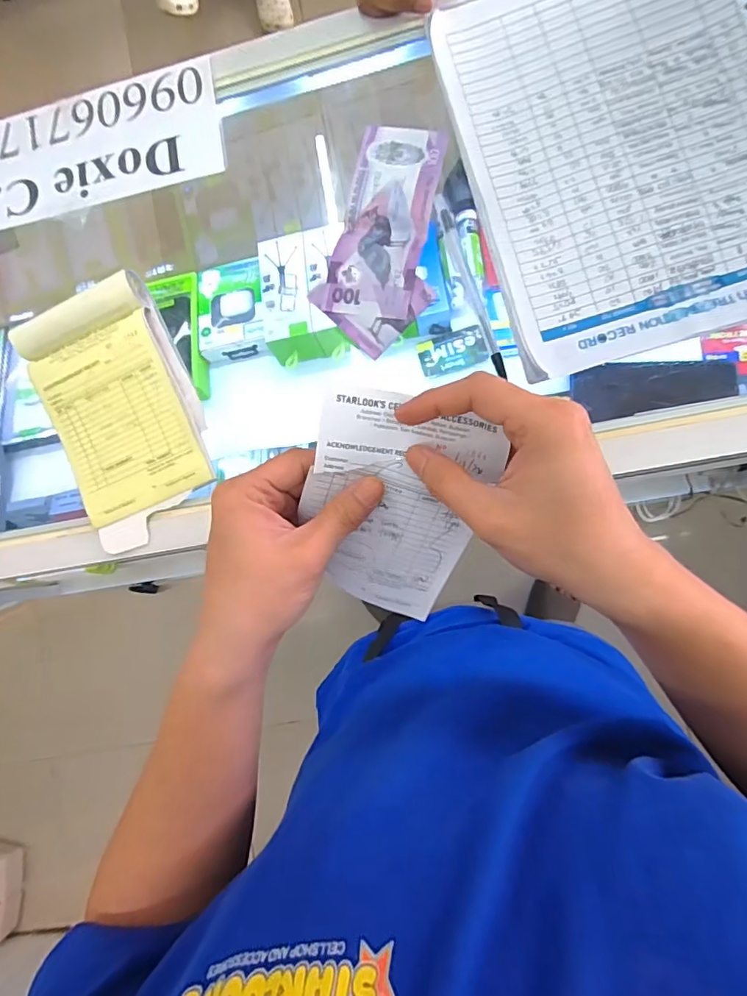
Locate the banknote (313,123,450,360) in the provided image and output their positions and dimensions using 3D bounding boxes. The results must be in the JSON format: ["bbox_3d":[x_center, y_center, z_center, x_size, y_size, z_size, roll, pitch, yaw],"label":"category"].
[{"bbox_3d":[0.011,-0.197,0.388,0.084,0.015,0.174,18,89,10],"label":"banknote"}]

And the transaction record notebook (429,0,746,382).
[{"bbox_3d":[0.175,-0.251,0.363,0.211,0.010,0.297,-15,84,8],"label":"transaction record notebook"}]

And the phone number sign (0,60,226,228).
[{"bbox_3d":[-0.265,-0.292,0.450,0.275,0.007,0.096,-9,84,10],"label":"phone number sign"}]

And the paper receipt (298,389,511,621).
[{"bbox_3d":[0.009,0.011,0.318,0.101,0.013,0.146,13,123,-5],"label":"paper receipt"}]

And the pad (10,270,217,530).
[{"bbox_3d":[-0.201,-0.075,0.402,0.111,0.028,0.166,-22,83,7],"label":"pad"}]

